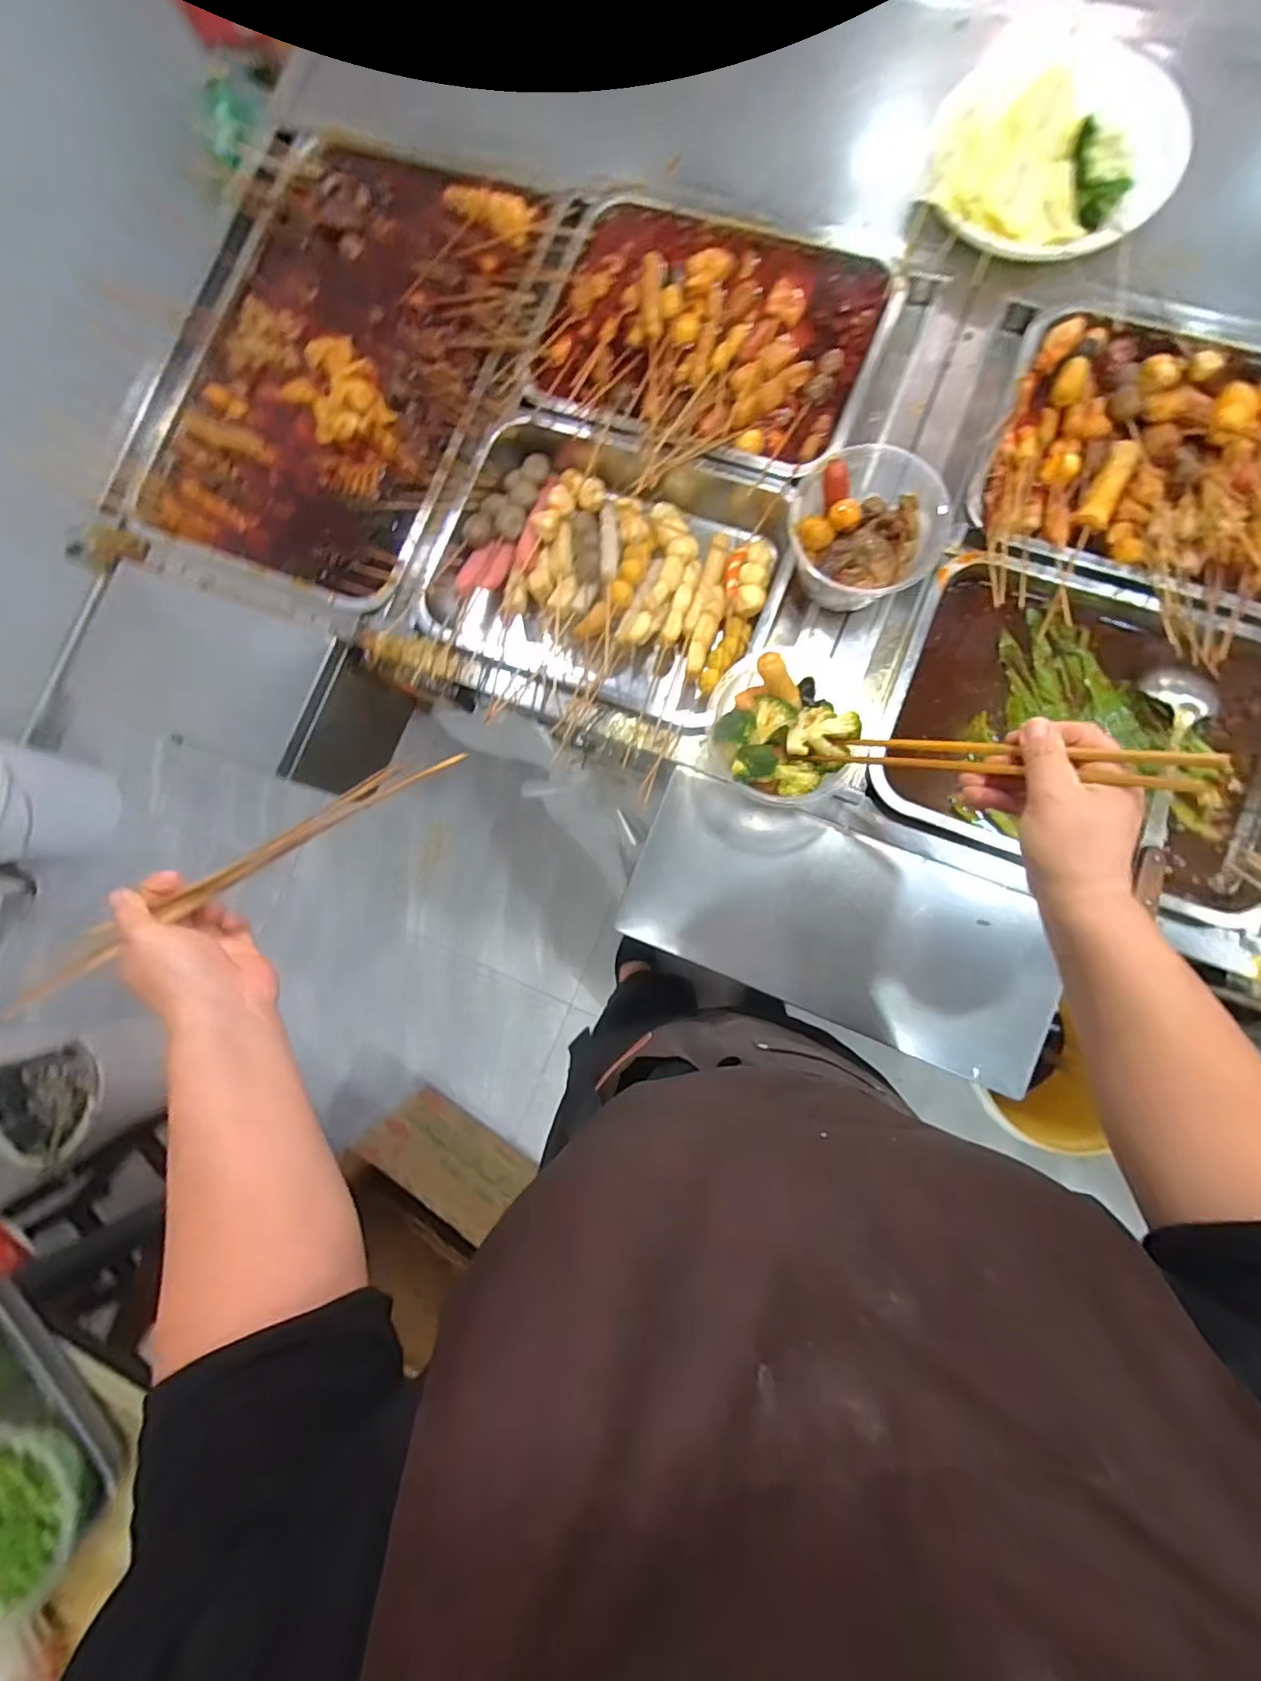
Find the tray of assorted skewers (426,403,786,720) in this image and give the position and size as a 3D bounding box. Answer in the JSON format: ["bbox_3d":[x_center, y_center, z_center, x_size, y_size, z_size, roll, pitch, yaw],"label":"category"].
[{"bbox_3d":[-0.029,-0.309,0.694,0.390,0.085,0.309,20,87,8],"label":"tray of assorted skewers"}]

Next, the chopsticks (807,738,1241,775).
[{"bbox_3d":[0.262,-0.067,0.460,0.285,0.021,0.029,12,86,51],"label":"chopsticks"}]

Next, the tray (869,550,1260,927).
[{"bbox_3d":[0.467,-0.108,0.592,0.392,0.075,0.308,17,86,8],"label":"tray"}]

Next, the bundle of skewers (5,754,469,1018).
[{"bbox_3d":[-0.292,0.006,0.488,0.023,0.030,0.360,46,59,8],"label":"bundle of skewers"}]

